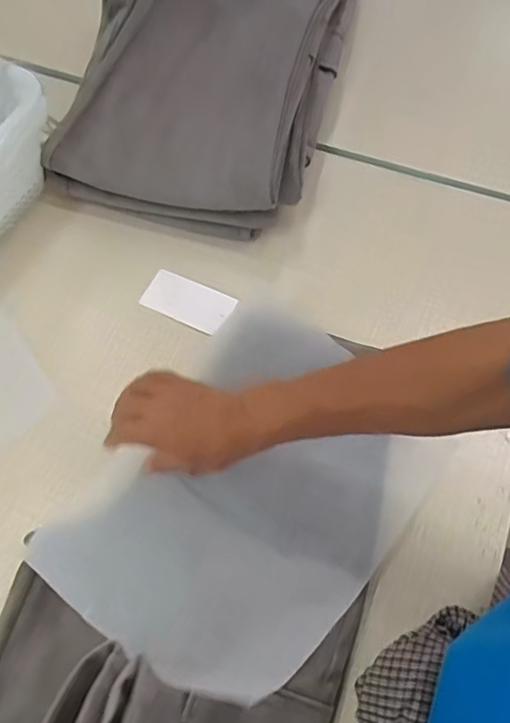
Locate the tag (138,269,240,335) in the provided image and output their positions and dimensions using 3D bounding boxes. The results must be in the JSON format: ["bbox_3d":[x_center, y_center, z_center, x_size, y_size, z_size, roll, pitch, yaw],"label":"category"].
[{"bbox_3d":[-0.080,-0.073,0.676,0.107,0.008,0.055,24,69,12],"label":"tag"}]

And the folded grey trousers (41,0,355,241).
[{"bbox_3d":[-0.040,-0.457,0.763,0.318,0.076,0.580,14,73,7],"label":"folded grey trousers"}]

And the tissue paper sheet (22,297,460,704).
[{"bbox_3d":[0.001,0.120,0.513,0.291,0.108,0.333,38,72,17],"label":"tissue paper sheet"}]

